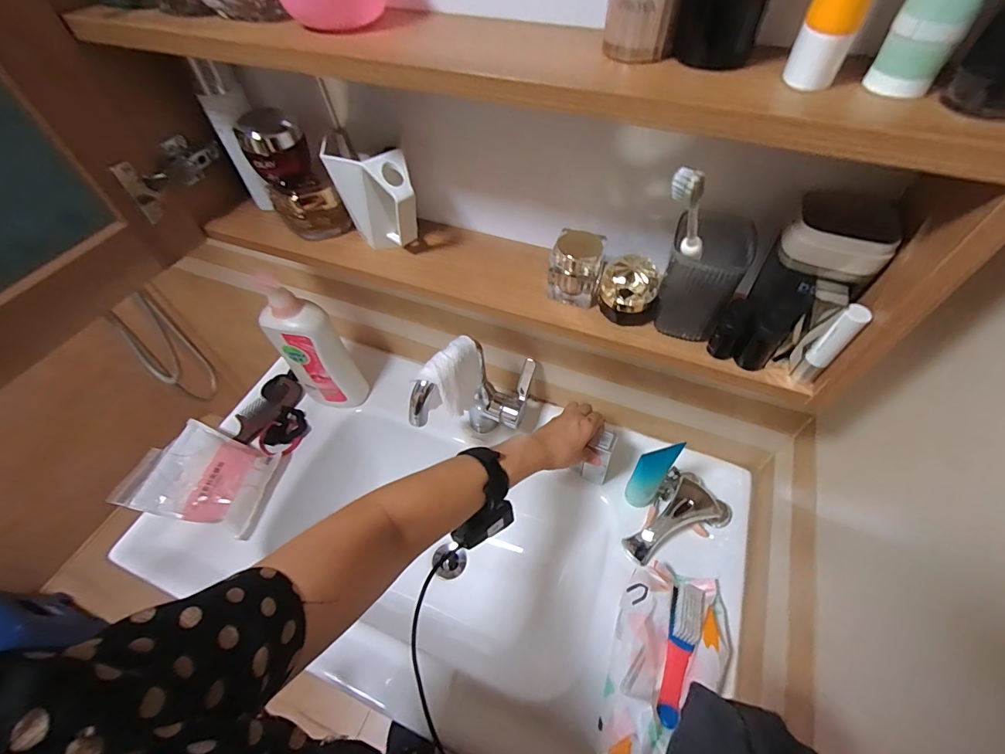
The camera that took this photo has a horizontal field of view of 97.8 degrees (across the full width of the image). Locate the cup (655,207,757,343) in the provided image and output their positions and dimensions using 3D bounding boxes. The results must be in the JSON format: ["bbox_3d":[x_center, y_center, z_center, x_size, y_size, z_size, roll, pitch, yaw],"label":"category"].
[{"bbox_3d":[0.161,-0.083,0.364,0.065,0.101,0.058,20,57,16],"label":"cup"}]

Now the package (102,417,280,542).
[{"bbox_3d":[-0.453,0.144,0.653,0.197,0.034,0.134,16,64,-1],"label":"package"}]

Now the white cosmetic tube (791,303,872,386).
[{"bbox_3d":[0.248,-0.021,0.336,0.015,0.077,0.016,-29,58,-18],"label":"white cosmetic tube"}]

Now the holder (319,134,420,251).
[{"bbox_3d":[-0.125,-0.172,0.437,0.089,0.100,0.040,19,56,15],"label":"holder"}]

